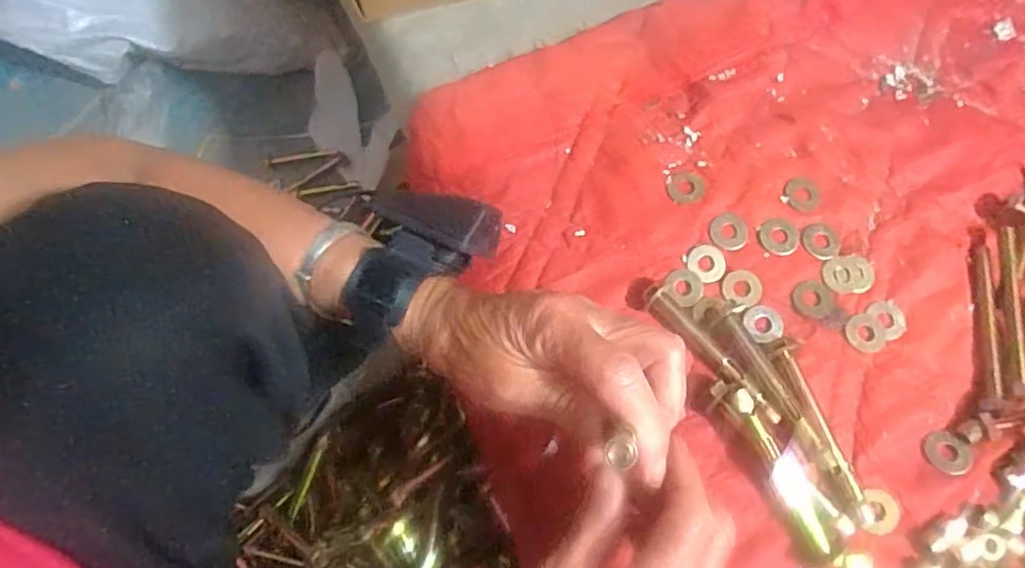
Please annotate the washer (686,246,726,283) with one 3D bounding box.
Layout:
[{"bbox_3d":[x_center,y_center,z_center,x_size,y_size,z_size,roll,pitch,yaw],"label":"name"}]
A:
[{"bbox_3d":[0.125,-0.014,0.384,0.024,0.004,0.023,0,73,-1],"label":"washer"}]

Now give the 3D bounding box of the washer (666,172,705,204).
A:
[{"bbox_3d":[0.116,-0.065,0.402,0.025,0.004,0.023,-4,73,-2],"label":"washer"}]

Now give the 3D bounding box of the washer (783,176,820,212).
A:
[{"bbox_3d":[0.191,-0.059,0.395,0.023,0.004,0.022,0,73,-1],"label":"washer"}]

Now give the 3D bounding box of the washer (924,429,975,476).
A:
[{"bbox_3d":[0.253,0.098,0.348,0.025,0.004,0.024,0,73,-1],"label":"washer"}]

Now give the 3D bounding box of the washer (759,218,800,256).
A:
[{"bbox_3d":[0.173,-0.031,0.387,0.026,0.004,0.024,0,73,-1],"label":"washer"}]

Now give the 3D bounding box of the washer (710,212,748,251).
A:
[{"bbox_3d":[0.141,-0.035,0.390,0.024,0.004,0.026,0,73,-1],"label":"washer"}]

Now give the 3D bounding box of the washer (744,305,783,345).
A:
[{"bbox_3d":[0.156,0.025,0.370,0.024,0.004,0.023,-14,73,-5],"label":"washer"}]

